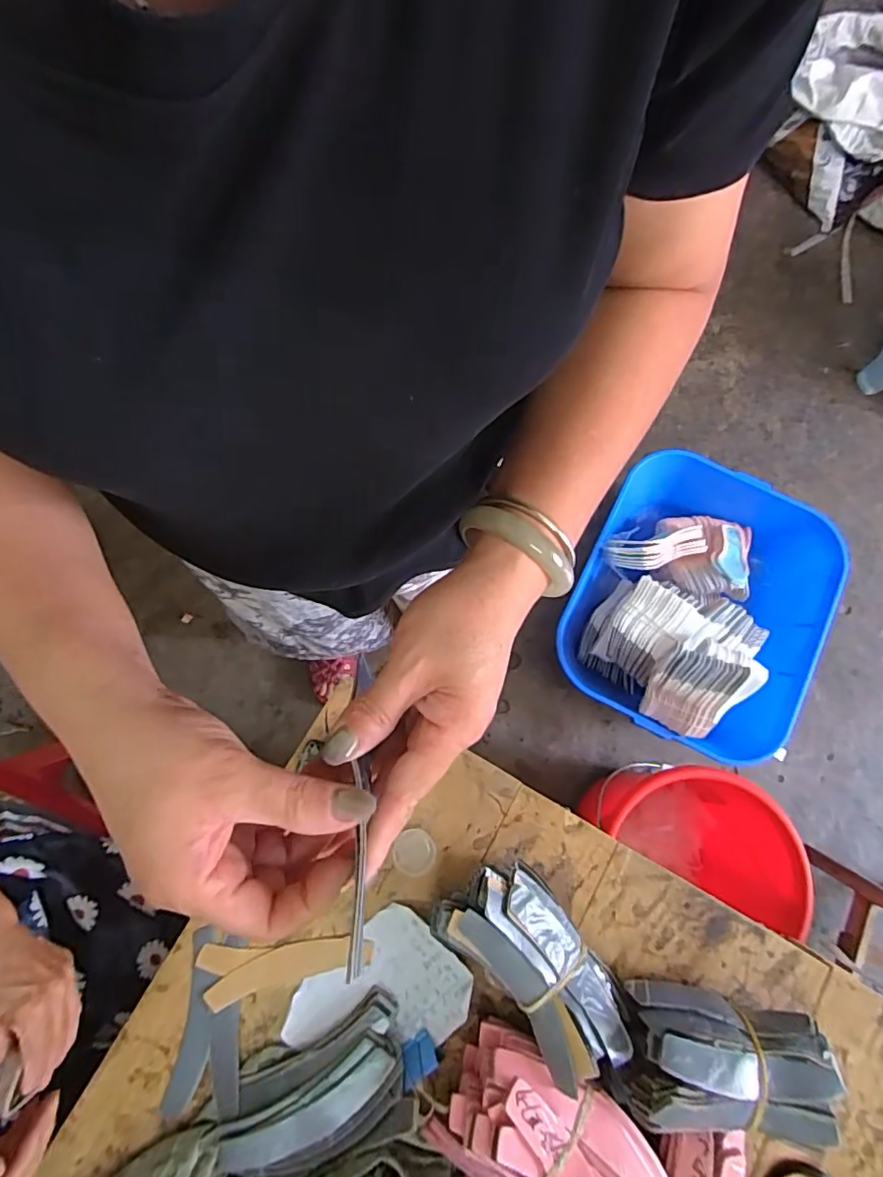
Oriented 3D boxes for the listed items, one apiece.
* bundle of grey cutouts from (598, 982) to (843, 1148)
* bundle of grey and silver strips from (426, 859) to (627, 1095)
[{"bbox_3d":[0.260,0.445,0.523,0.196,0.098,0.104,10,77,1],"label":"bundle of grey cutouts"},{"bbox_3d":[0.085,0.364,0.532,0.113,0.071,0.200,-37,81,-9],"label":"bundle of grey and silver strips"}]

